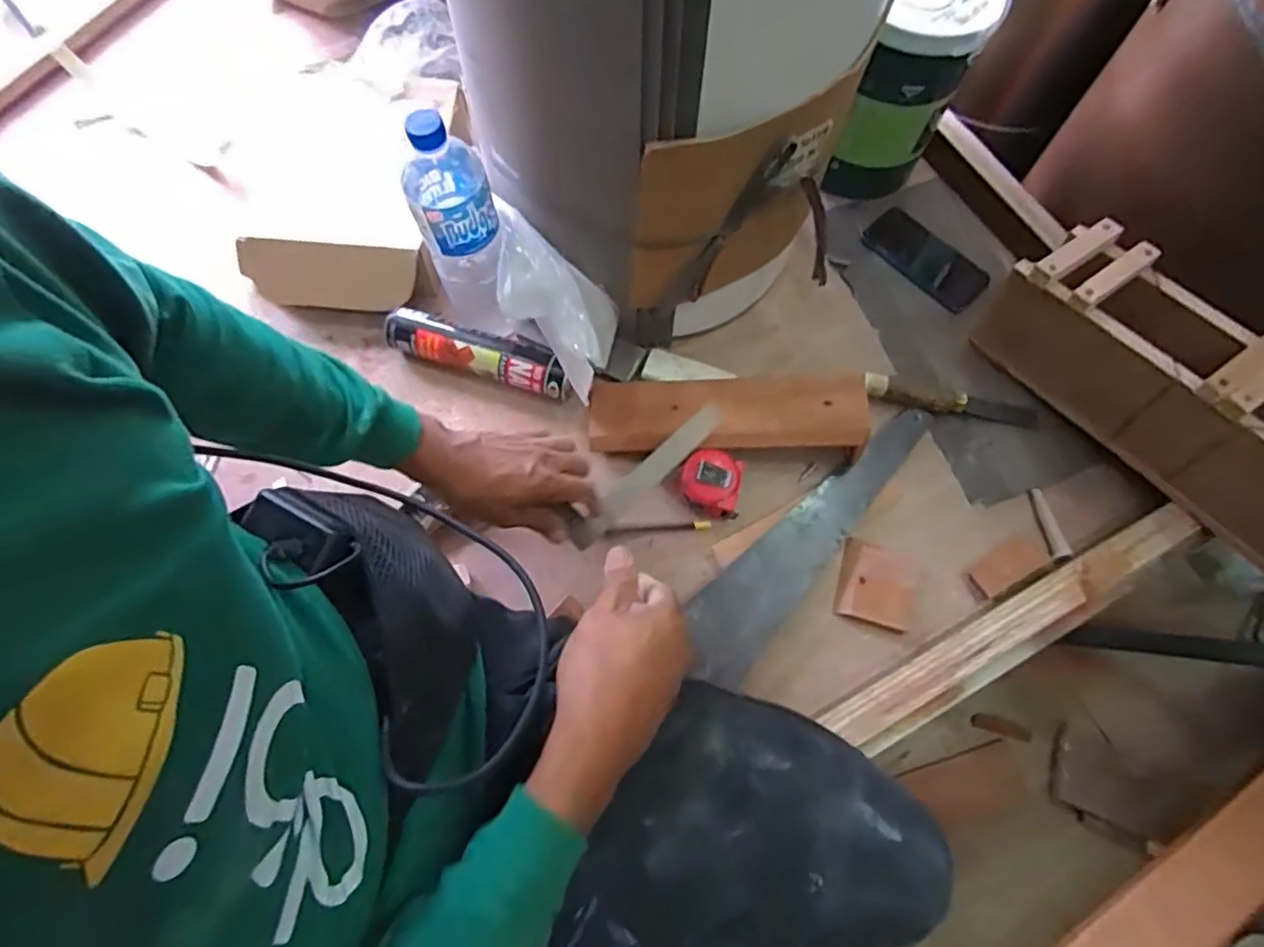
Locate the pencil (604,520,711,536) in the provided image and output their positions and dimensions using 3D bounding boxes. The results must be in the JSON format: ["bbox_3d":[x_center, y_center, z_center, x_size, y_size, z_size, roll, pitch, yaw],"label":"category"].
[{"bbox_3d":[0.028,0.057,0.650,0.108,0.007,0.009,-3,69,-3],"label":"pencil"}]

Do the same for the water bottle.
[{"bbox_3d":[-0.174,-0.236,0.631,0.082,0.265,0.093,-18,70,-9],"label":"water bottle"}]

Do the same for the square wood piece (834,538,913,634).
[{"bbox_3d":[0.246,0.113,0.632,0.071,0.013,0.078,16,69,4],"label":"square wood piece"}]

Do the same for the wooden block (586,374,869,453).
[{"bbox_3d":[0.098,-0.066,0.667,0.286,0.018,0.086,-2,69,7],"label":"wooden block"}]

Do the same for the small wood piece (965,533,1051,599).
[{"bbox_3d":[0.382,0.096,0.637,0.086,0.014,0.036,-27,72,-12],"label":"small wood piece"}]

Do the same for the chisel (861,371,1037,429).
[{"bbox_3d":[0.359,-0.080,0.695,0.202,0.023,0.029,12,69,3],"label":"chisel"}]

